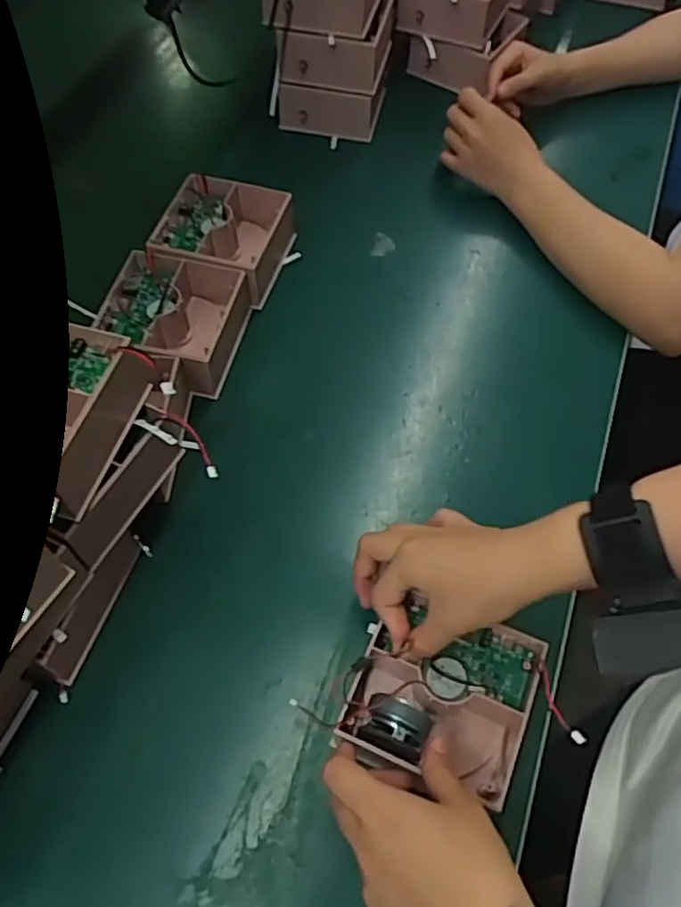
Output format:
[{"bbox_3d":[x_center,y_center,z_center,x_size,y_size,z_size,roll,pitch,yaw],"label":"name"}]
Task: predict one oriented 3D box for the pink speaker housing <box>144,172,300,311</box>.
[{"bbox_3d":[-0.107,-0.197,0.617,0.108,0.053,0.114,15,61,9],"label":"pink speaker housing"}]

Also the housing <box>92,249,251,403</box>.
[{"bbox_3d":[-0.138,-0.110,0.566,0.109,0.049,0.108,12,60,8],"label":"housing"}]

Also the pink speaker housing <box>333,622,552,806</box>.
[{"bbox_3d":[0.061,0.146,0.408,0.106,0.052,0.097,18,61,7],"label":"pink speaker housing"}]

